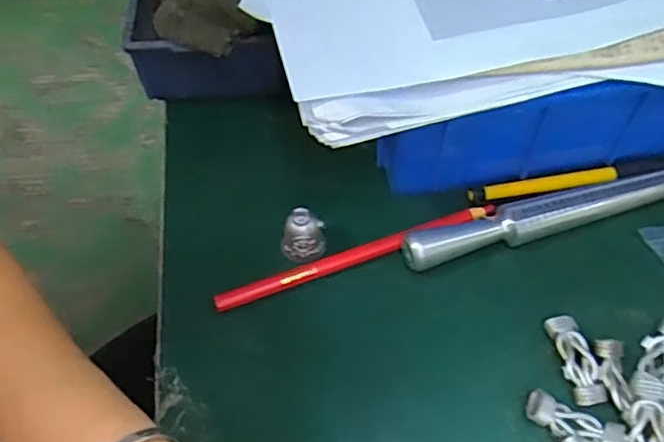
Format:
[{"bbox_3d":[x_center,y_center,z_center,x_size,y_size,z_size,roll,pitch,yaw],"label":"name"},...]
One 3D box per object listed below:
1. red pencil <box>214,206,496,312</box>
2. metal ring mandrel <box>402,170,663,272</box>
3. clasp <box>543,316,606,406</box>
[{"bbox_3d":[0.015,0.020,0.343,0.165,0.012,0.008,-17,58,-10],"label":"red pencil"},{"bbox_3d":[0.150,-0.011,0.353,0.229,0.025,0.020,-16,58,-9],"label":"metal ring mandrel"},{"bbox_3d":[0.122,0.071,0.307,0.017,0.011,0.045,-8,57,-4],"label":"clasp"}]

